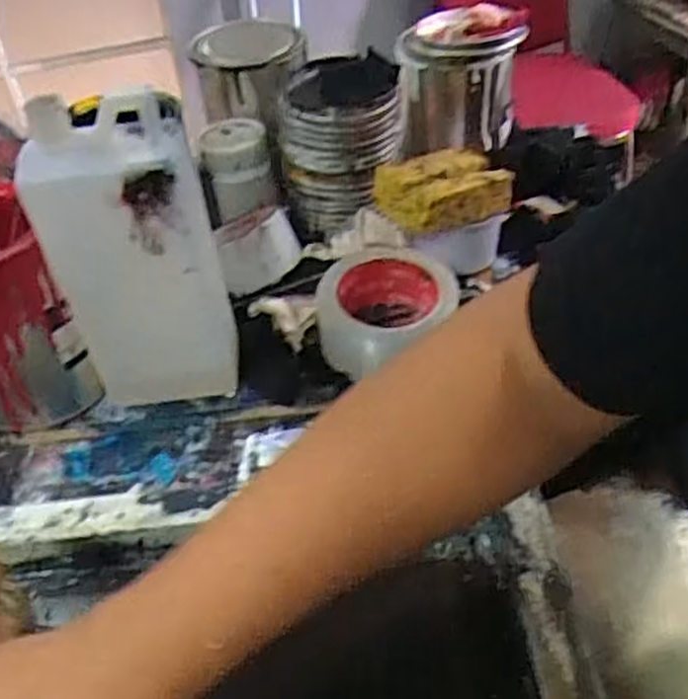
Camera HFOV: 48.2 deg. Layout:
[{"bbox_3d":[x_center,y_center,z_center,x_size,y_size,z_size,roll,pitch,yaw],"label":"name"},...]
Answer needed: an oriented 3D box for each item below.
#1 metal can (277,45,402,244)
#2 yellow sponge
[{"bbox_3d":[0.001,-0.183,0.680,0.103,0.125,0.104,-2,41,5],"label":"metal can"},{"bbox_3d":[0.081,-0.133,0.628,0.105,0.036,0.069,-22,43,-17],"label":"yellow sponge"}]

